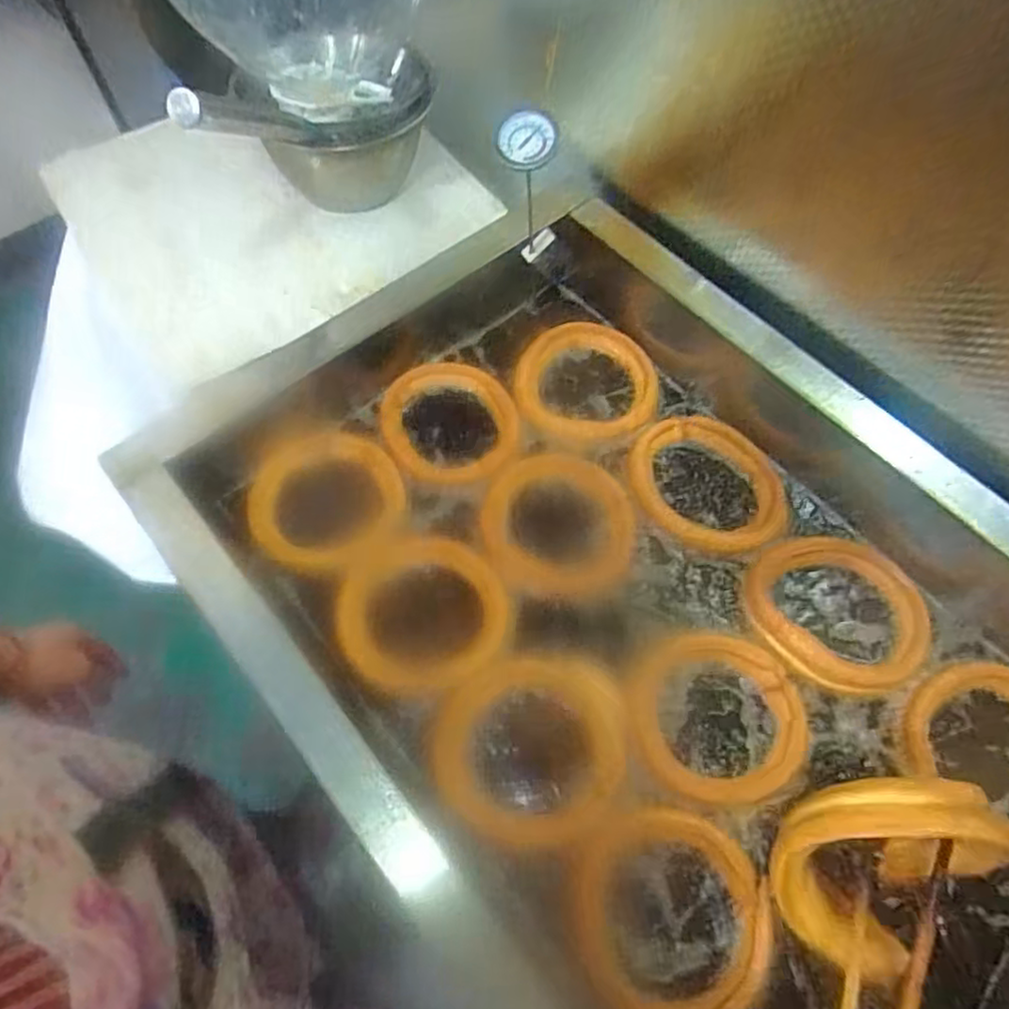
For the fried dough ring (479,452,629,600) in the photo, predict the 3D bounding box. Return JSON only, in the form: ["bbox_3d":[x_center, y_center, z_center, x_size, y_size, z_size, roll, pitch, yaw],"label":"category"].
[{"bbox_3d":[0.052,0.019,0.667,0.145,0.013,0.146,1,63,-1],"label":"fried dough ring"}]

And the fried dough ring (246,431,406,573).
[{"bbox_3d":[-0.174,-0.008,0.664,0.142,0.014,0.153,1,63,-1],"label":"fried dough ring"}]

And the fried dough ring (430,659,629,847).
[{"bbox_3d":[0.022,0.204,0.565,0.161,0.017,0.145,-3,63,-3],"label":"fried dough ring"}]

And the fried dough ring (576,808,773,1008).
[{"bbox_3d":[0.130,0.313,0.509,0.146,0.014,0.145,1,63,-1],"label":"fried dough ring"}]

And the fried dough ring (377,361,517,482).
[{"bbox_3d":[-0.058,-0.087,0.706,0.143,0.014,0.132,1,63,-1],"label":"fried dough ring"}]

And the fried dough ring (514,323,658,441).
[{"bbox_3d":[0.090,-0.137,0.732,0.151,0.014,0.140,1,63,-1],"label":"fried dough ring"}]

